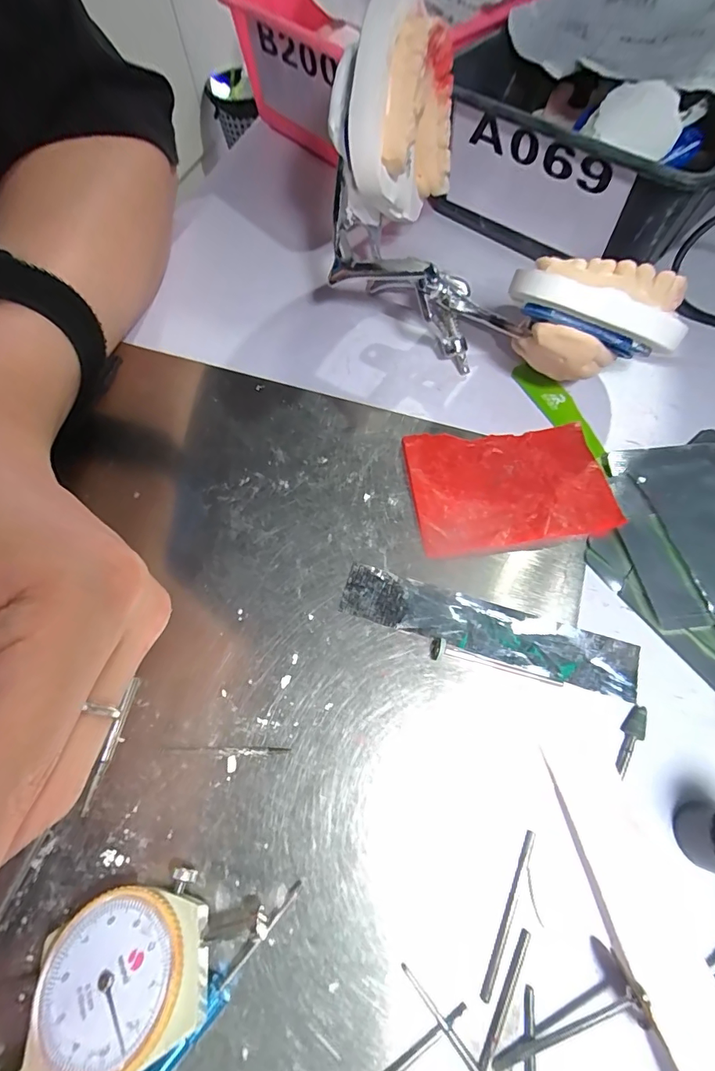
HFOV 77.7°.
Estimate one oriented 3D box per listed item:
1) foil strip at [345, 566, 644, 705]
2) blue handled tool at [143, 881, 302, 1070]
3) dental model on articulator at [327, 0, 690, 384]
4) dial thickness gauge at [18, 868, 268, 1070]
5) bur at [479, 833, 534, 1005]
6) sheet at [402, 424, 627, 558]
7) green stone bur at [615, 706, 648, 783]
[{"bbox_3d":[0.048,0.035,0.168,0.109,0.004,0.020,16,66,10],"label":"foil strip"},{"bbox_3d":[-0.038,0.124,0.122,0.008,0.010,0.059,38,72,18],"label":"blue handled tool"},{"bbox_3d":[0.048,-0.123,0.188,0.075,0.101,0.166,-34,68,-13],"label":"dental model on articulator"},{"bbox_3d":[-0.068,0.121,0.120,0.083,0.019,0.037,-22,66,-8],"label":"dial thickness gauge"},{"bbox_3d":[0.045,0.112,0.131,0.004,0.004,0.044,23,68,13],"label":"bur"},{"bbox_3d":[0.065,-0.022,0.192,0.081,0.004,0.056,-7,65,-1],"label":"sheet"},{"bbox_3d":[0.092,0.069,0.149,0.006,0.006,0.024,29,69,15],"label":"green stone bur"}]

